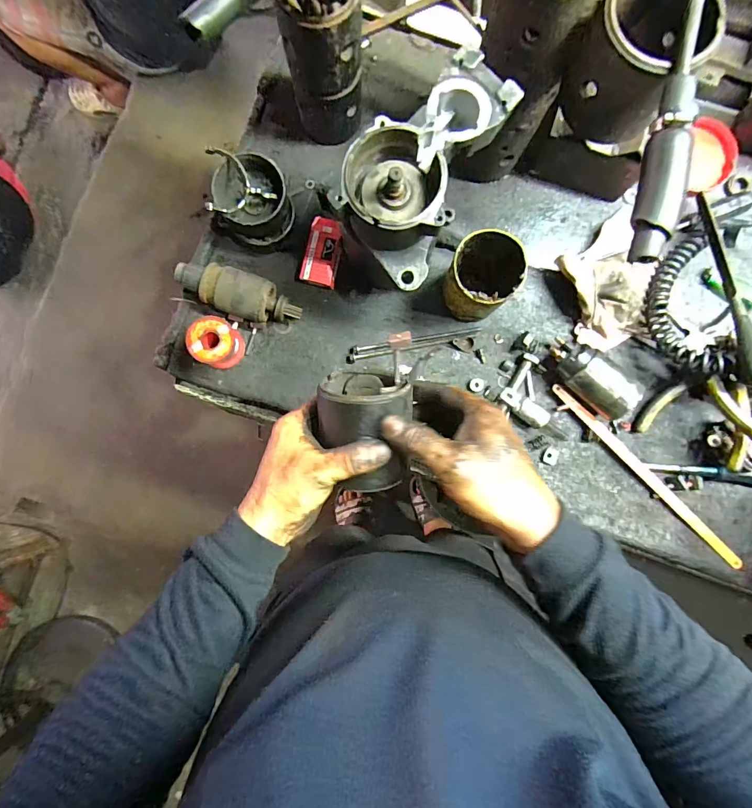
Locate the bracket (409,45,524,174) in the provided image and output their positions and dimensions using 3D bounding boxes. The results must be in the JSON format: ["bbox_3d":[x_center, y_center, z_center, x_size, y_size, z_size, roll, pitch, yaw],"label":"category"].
[{"bbox_3d":[0.074,-0.252,0.366,0.064,0.051,0.077,45,87,2],"label":"bracket"}]

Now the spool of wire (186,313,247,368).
[{"bbox_3d":[-0.190,-0.072,0.492,0.050,0.060,0.055,20,86,1],"label":"spool of wire"}]

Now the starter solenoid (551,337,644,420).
[{"bbox_3d":[0.257,-0.032,0.494,0.112,0.052,0.052,44,87,2],"label":"starter solenoid"}]

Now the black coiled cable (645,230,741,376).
[{"bbox_3d":[0.363,-0.118,0.479,0.073,0.040,0.177,2,73,-1],"label":"black coiled cable"}]

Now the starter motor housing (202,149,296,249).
[{"bbox_3d":[-0.147,-0.243,0.481,0.092,0.066,0.088,2,86,-1],"label":"starter motor housing"}]

